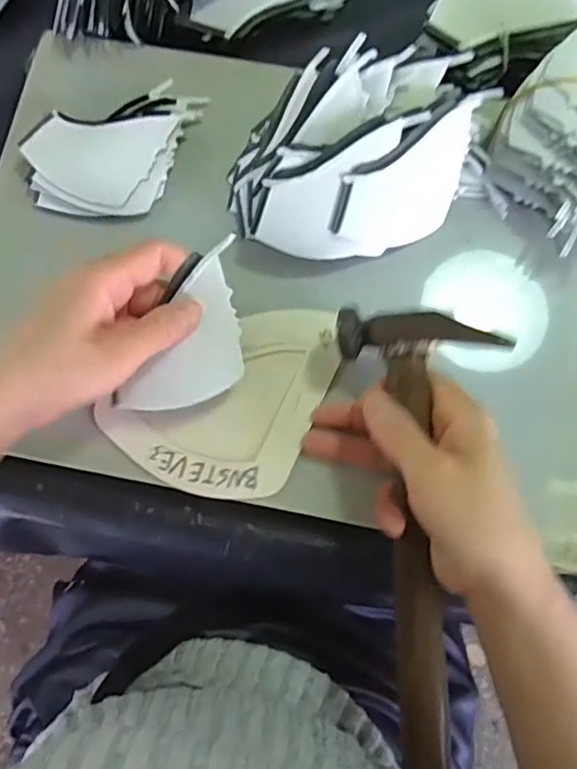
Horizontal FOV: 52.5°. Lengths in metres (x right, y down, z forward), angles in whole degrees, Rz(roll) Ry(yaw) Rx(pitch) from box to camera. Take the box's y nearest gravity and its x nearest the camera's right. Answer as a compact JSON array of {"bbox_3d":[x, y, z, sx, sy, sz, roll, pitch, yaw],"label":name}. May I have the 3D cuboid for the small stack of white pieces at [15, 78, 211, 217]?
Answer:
[{"bbox_3d":[-0.107,-0.146,0.370,0.115,0.016,0.075,-20,80,-3],"label":"small stack of white pieces"}]

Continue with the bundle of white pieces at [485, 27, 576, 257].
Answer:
[{"bbox_3d":[0.163,-0.148,0.347,0.072,0.062,0.109,12,80,3],"label":"bundle of white pieces"}]

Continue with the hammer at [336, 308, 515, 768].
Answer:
[{"bbox_3d":[0.070,0.080,0.296,0.076,0.026,0.236,-1,84,-2],"label":"hammer"}]

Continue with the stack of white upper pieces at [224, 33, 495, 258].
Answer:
[{"bbox_3d":[0.041,-0.131,0.350,0.151,0.057,0.116,-17,80,-2],"label":"stack of white upper pieces"}]

